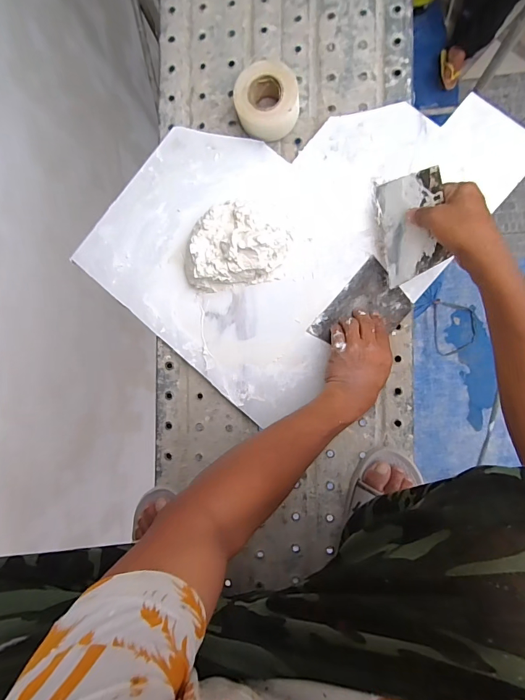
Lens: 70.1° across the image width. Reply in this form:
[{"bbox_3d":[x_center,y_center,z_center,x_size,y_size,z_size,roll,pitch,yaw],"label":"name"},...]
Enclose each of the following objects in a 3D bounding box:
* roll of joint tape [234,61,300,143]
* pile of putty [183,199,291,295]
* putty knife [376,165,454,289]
[{"bbox_3d":[0.008,-0.397,0.601,0.098,0.046,0.104,0,89,7],"label":"roll of joint tape"},{"bbox_3d":[-0.045,-0.169,0.586,0.175,0.062,0.129,-10,88,7],"label":"pile of putty"},{"bbox_3d":[0.206,-0.172,0.526,0.010,0.097,0.145,-5,90,-34],"label":"putty knife"}]

